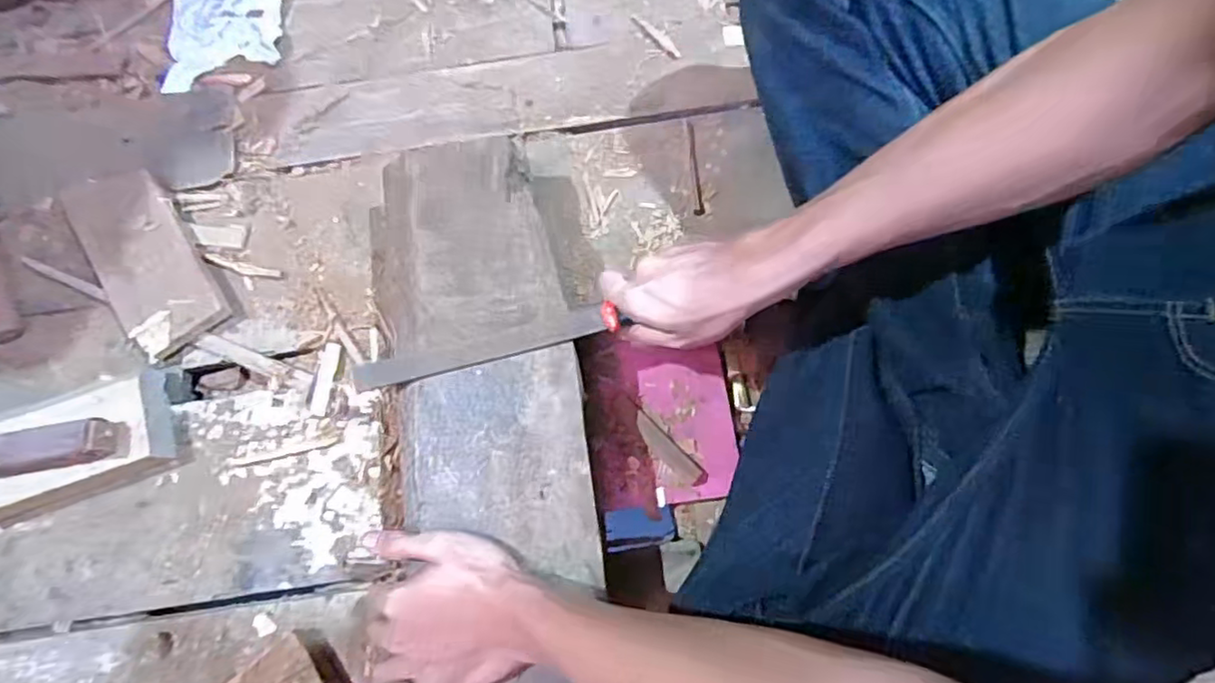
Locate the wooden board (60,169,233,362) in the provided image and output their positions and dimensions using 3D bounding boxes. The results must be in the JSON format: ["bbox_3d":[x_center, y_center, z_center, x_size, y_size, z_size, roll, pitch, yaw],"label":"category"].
[{"bbox_3d":[-0.434,-0.080,0.597,0.086,0.020,0.196,-34,78,-6],"label":"wooden board"}]

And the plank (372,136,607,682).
[{"bbox_3d":[-0.086,0.107,0.475,0.148,0.025,0.557,-10,76,-1],"label":"plank"}]

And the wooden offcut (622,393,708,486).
[{"bbox_3d":[0.046,0.086,0.548,0.018,0.006,0.098,-44,80,-8],"label":"wooden offcut"}]

